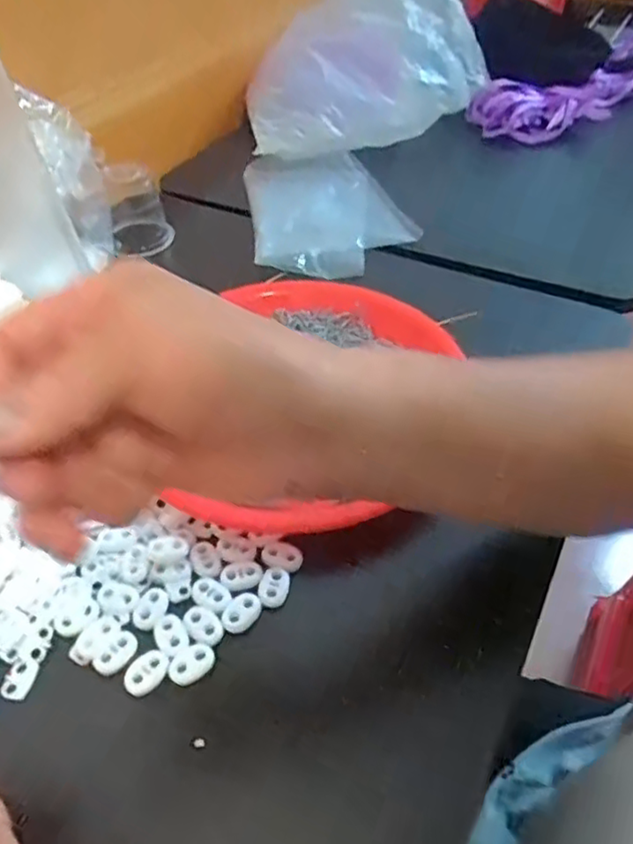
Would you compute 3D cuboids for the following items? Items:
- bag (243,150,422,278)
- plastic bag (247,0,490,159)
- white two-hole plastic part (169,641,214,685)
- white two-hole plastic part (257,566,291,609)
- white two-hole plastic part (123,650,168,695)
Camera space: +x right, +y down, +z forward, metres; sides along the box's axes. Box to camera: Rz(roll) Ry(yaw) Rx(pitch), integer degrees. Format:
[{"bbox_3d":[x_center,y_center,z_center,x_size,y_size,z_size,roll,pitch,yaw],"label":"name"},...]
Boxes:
[{"bbox_3d":[0.010,-0.201,0.605,0.141,0.028,0.184,-9,45,-8],"label":"bag"},{"bbox_3d":[0.060,-0.382,0.674,0.287,0.152,0.122,-31,52,-27],"label":"plastic bag"},{"bbox_3d":[-0.061,0.118,0.315,0.016,0.005,0.022,34,54,30],"label":"white two-hole plastic part"},{"bbox_3d":[-0.022,0.087,0.344,0.016,0.004,0.023,7,45,7],"label":"white two-hole plastic part"},{"bbox_3d":[-0.082,0.120,0.311,0.022,0.005,0.015,-35,54,-30],"label":"white two-hole plastic part"}]

